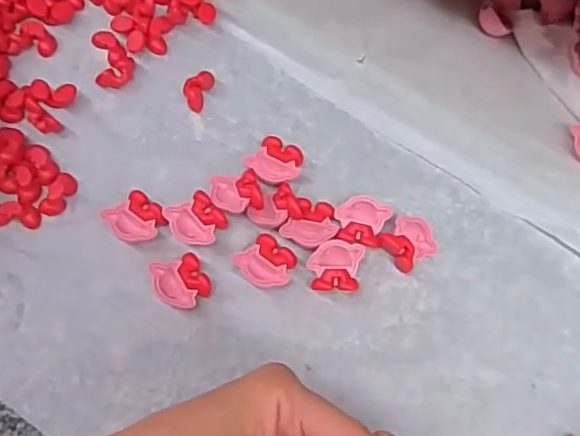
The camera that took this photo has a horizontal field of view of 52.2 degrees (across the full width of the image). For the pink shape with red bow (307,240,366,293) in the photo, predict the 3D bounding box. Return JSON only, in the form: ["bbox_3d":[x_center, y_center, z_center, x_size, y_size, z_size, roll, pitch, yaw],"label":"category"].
[{"bbox_3d":[0.030,0.033,0.397,0.034,0.016,0.032,7,71,0],"label":"pink shape with red bow"}]

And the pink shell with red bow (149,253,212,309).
[{"bbox_3d":[-0.071,0.042,0.388,0.032,0.012,0.035,-30,75,-11],"label":"pink shell with red bow"}]

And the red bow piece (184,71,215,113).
[{"bbox_3d":[-0.068,-0.095,0.435,0.016,0.014,0.032,20,72,4],"label":"red bow piece"}]

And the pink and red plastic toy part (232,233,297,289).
[{"bbox_3d":[-0.016,0.031,0.396,0.037,0.011,0.032,34,73,8],"label":"pink and red plastic toy part"}]

